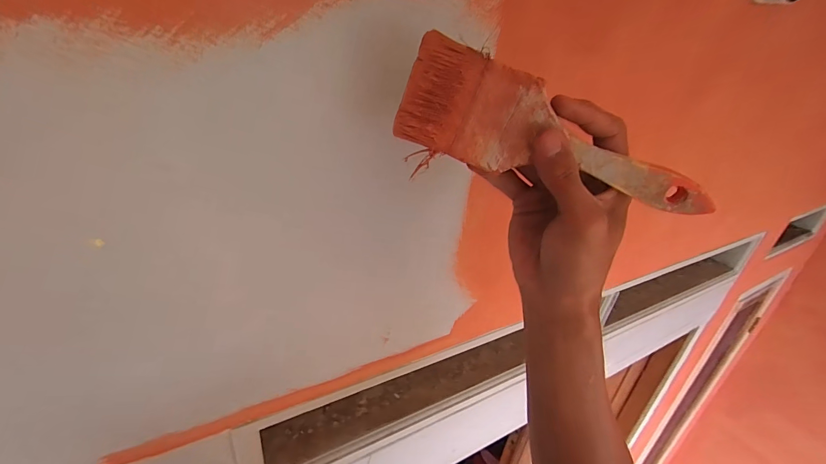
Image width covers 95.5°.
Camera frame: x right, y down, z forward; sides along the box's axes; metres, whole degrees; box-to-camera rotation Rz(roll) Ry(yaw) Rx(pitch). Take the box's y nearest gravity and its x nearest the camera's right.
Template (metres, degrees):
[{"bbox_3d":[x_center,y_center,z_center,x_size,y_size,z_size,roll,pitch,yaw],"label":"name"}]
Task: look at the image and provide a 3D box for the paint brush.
[{"bbox_3d":[0.086,-0.055,0.234,0.192,0.062,0.014,23,29,0],"label":"paint brush"}]

